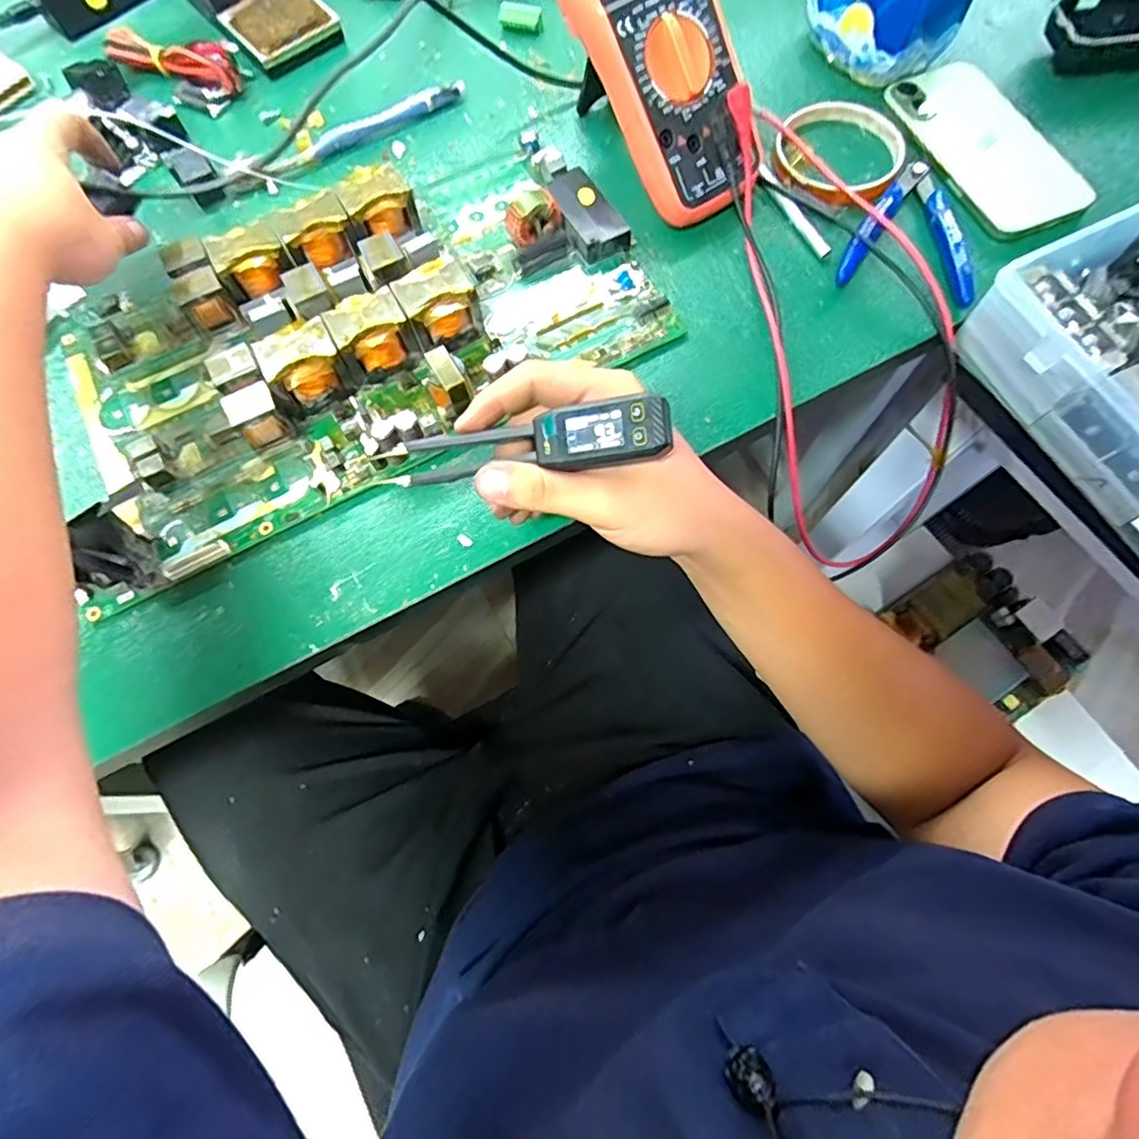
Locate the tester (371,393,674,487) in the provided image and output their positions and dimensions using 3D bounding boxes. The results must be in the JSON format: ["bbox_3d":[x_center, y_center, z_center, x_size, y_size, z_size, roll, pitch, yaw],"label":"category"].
[{"bbox_3d":[-0.024,-0.055,0.273,0.136,0.014,0.021,-4,70,21],"label":"tester"}]

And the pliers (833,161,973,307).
[{"bbox_3d":[0.221,-0.213,0.374,0.076,0.009,0.113,24,73,9],"label":"pliers"}]

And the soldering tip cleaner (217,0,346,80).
[{"bbox_3d":[-0.223,-0.421,0.467,0.071,0.018,0.065,-39,74,-12],"label":"soldering tip cleaner"}]

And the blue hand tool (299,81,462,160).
[{"bbox_3d":[-0.131,-0.320,0.434,0.123,0.010,0.010,-28,72,-8],"label":"blue hand tool"}]

